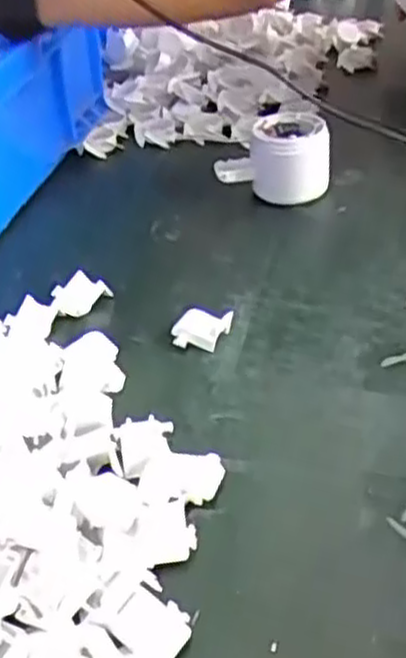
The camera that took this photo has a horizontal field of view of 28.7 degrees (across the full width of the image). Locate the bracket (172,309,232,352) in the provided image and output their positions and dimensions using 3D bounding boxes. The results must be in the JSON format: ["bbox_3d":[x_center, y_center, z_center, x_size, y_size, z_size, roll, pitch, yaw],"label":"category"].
[{"bbox_3d":[-0.001,0.000,0.473,0.033,0.014,0.025,6,38,12],"label":"bracket"}]

